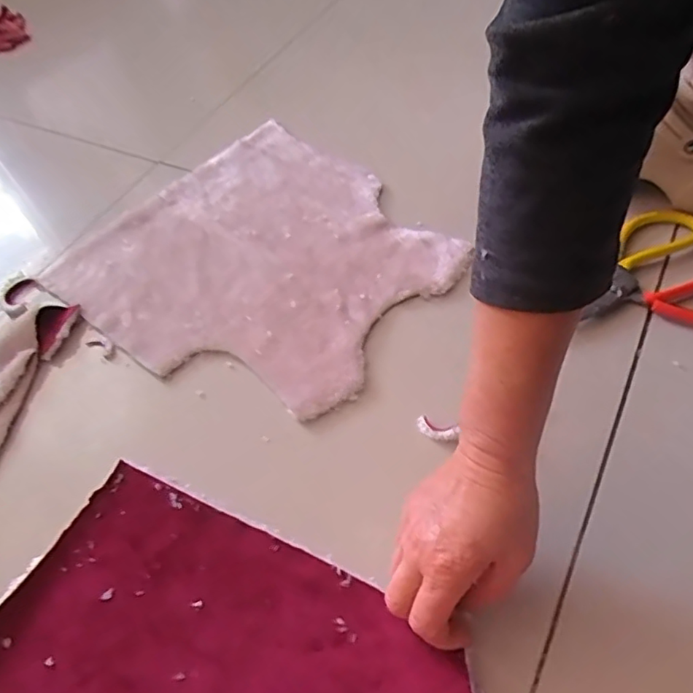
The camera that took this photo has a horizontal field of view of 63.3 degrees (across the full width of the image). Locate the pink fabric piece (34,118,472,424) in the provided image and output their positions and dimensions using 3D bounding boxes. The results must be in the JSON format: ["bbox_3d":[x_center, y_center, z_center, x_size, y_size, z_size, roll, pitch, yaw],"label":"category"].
[{"bbox_3d":[-0.082,-0.089,0.567,0.332,0.014,0.317,33,64,26],"label":"pink fabric piece"}]

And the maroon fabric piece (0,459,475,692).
[{"bbox_3d":[-0.067,0.200,0.347,0.328,0.009,0.159,19,58,19],"label":"maroon fabric piece"}]

